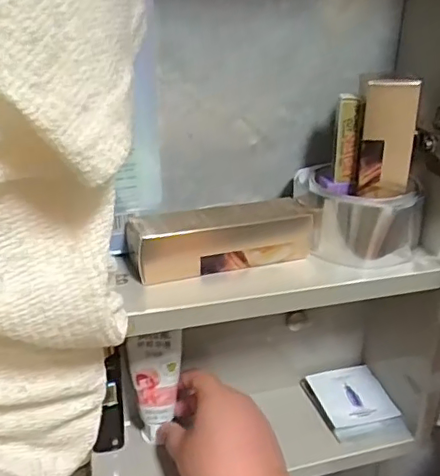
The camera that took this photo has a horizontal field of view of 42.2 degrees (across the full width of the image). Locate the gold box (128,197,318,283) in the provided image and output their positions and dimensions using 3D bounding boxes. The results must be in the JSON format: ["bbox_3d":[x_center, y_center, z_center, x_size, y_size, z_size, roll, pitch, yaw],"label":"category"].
[{"bbox_3d":[0.001,-0.002,0.405,0.133,0.038,0.043,-10,28,-21],"label":"gold box"}]

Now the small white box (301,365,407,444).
[{"bbox_3d":[0.118,0.147,0.512,0.069,0.018,0.069,-5,26,-13],"label":"small white box"}]

